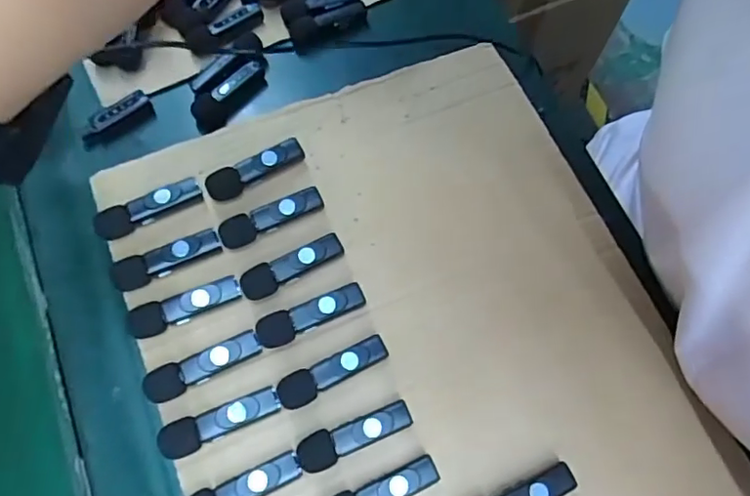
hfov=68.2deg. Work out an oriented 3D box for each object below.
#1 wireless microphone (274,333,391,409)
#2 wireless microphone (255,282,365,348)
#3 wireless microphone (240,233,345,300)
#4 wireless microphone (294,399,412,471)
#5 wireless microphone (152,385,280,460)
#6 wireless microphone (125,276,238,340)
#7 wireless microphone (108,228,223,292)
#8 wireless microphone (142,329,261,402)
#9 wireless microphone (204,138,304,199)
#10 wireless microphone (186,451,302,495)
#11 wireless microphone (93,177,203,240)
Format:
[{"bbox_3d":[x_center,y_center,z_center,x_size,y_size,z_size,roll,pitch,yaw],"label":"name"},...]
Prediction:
[{"bbox_3d":[-0.023,0.072,0.318,0.065,0.017,0.019,-25,72,-7],"label":"wireless microphone"},{"bbox_3d":[-0.037,0.040,0.328,0.065,0.015,0.019,-21,72,-5],"label":"wireless microphone"},{"bbox_3d":[-0.050,0.012,0.337,0.064,0.019,0.020,-24,72,-6],"label":"wireless microphone"},{"bbox_3d":[-0.011,0.105,0.307,0.064,0.017,0.019,-19,72,-5],"label":"wireless microphone"},{"bbox_3d":[-0.084,0.097,0.306,0.065,0.018,0.021,-19,72,-5],"label":"wireless microphone"},{"bbox_3d":[-0.112,0.033,0.324,0.063,0.012,0.021,-22,72,-6],"label":"wireless microphone"},{"bbox_3d":[-0.125,0.006,0.332,0.064,0.012,0.018,-23,72,-6],"label":"wireless microphone"},{"bbox_3d":[-0.097,0.068,0.317,0.066,0.019,0.019,-23,72,-6],"label":"wireless microphone"},{"bbox_3d":[-0.077,-0.050,0.358,0.066,0.018,0.016,-30,73,-8],"label":"wireless microphone"},{"bbox_3d":[-0.071,0.130,0.294,0.065,0.018,0.020,-21,72,-5],"label":"wireless microphone"},{"bbox_3d":[-0.141,-0.025,0.344,0.065,0.013,0.017,-25,72,-7],"label":"wireless microphone"}]

